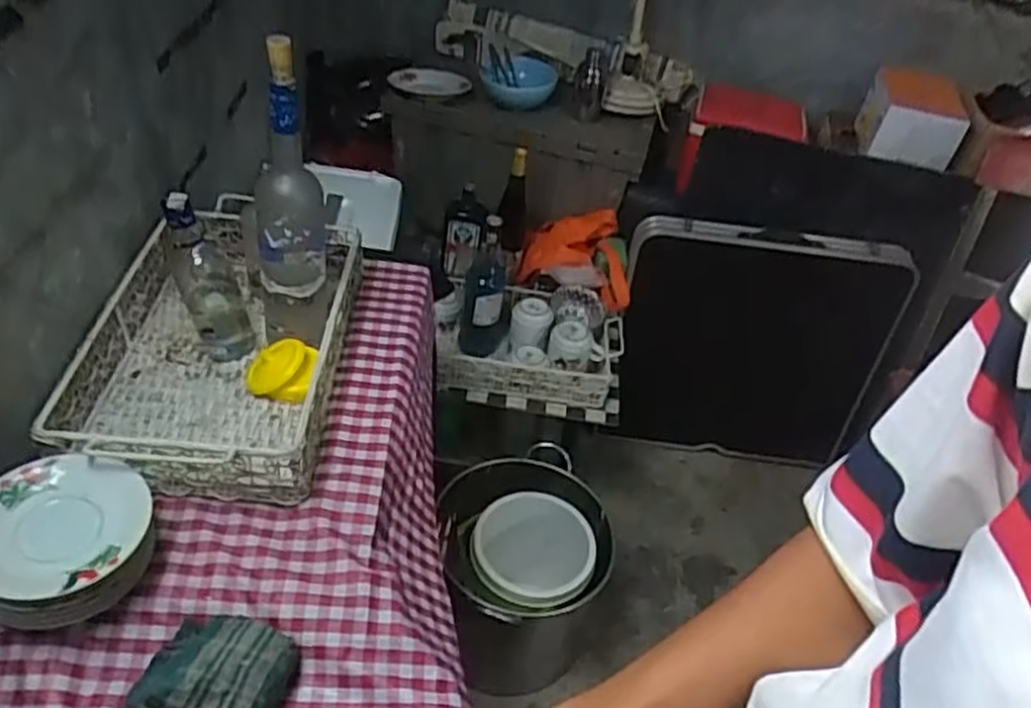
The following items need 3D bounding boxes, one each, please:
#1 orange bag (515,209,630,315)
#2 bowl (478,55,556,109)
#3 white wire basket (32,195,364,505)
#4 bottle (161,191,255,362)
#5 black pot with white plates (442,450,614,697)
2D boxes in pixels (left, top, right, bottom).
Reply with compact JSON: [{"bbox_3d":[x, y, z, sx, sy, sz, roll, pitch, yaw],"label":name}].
[{"bbox_3d":[0.140,-0.223,1.724,0.244,0.121,0.230,11,40,1],"label":"orange bag"},{"bbox_3d":[0.011,-0.599,1.684,0.139,0.077,0.143,19,41,11],"label":"bowl"},{"bbox_3d":[-0.339,-0.016,0.903,0.258,0.110,0.415,6,41,-4],"label":"white wire basket"},{"bbox_3d":[-0.357,-0.095,0.886,0.070,0.209,0.071,-14,46,-25],"label":"bottle"},{"bbox_3d":[0.015,0.407,1.466,0.279,0.293,0.337,-3,41,-10],"label":"black pot with white plates"}]

